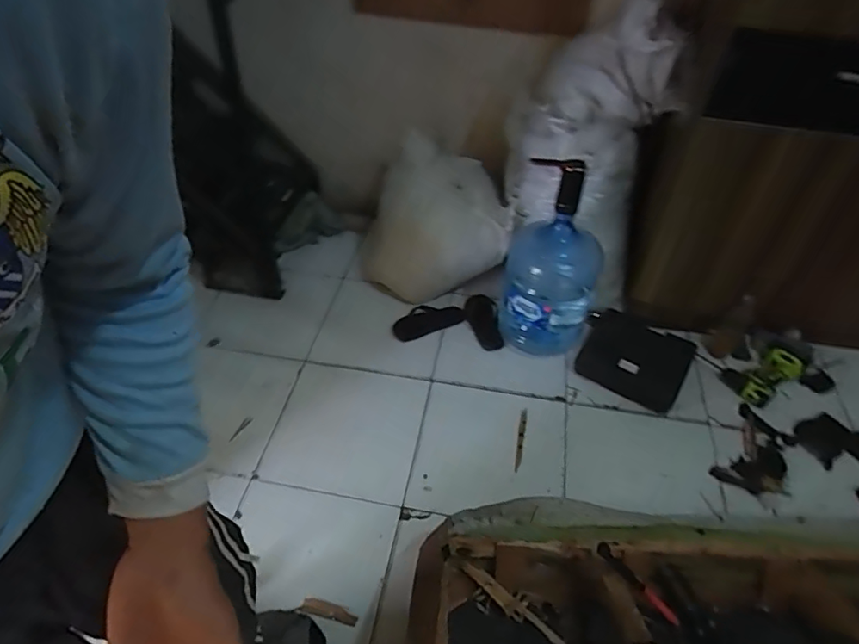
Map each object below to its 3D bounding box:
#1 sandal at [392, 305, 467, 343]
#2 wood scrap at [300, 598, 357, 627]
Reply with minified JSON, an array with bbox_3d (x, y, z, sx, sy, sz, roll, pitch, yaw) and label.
[{"bbox_3d":[-0.001,-0.006,1.732,0.245,0.039,0.111,-17,48,-17],"label":"sandal"},{"bbox_3d":[-0.215,0.625,1.149,0.121,0.014,0.034,9,46,9],"label":"wood scrap"}]

